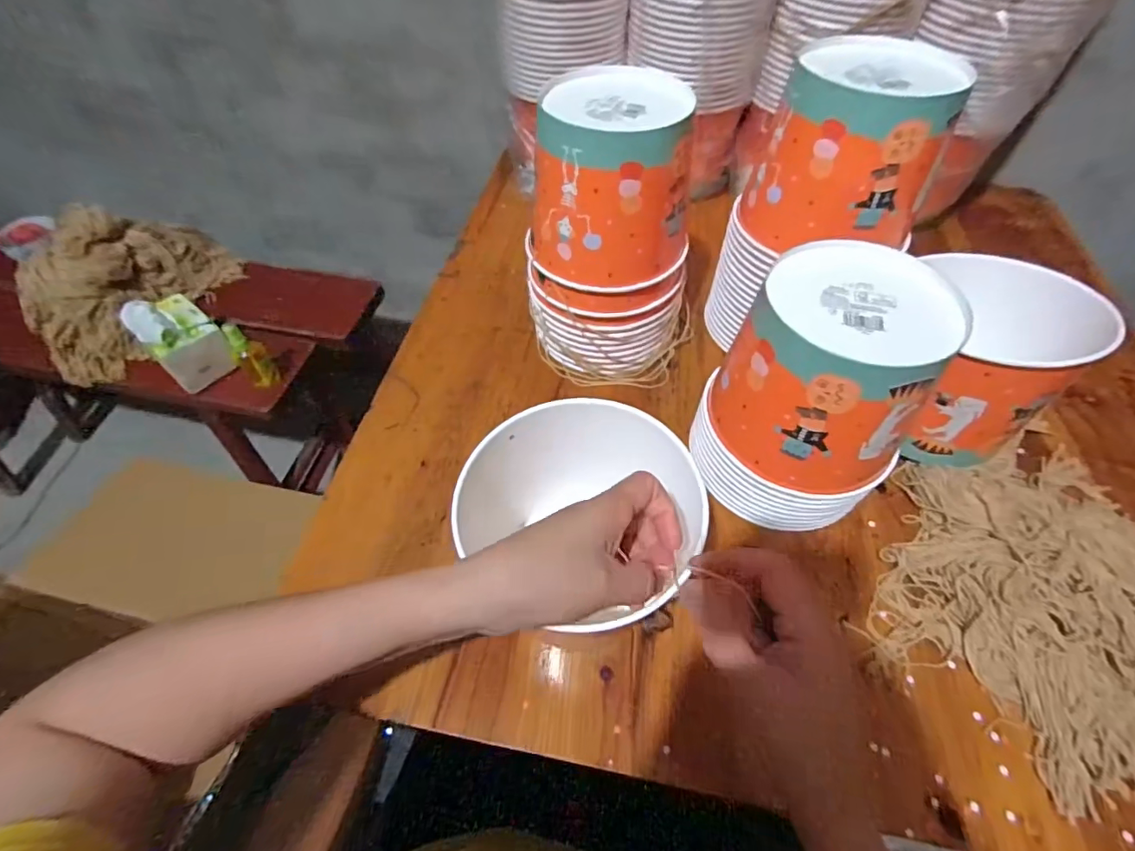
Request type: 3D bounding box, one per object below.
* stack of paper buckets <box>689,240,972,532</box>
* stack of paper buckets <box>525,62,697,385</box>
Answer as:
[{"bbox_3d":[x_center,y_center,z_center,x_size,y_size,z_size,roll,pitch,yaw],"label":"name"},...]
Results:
[{"bbox_3d":[0.205,-0.022,0.424,0.152,0.197,0.147,27,59,18],"label":"stack of paper buckets"},{"bbox_3d":[0.044,-0.180,0.516,0.153,0.264,0.131,10,55,7],"label":"stack of paper buckets"}]

